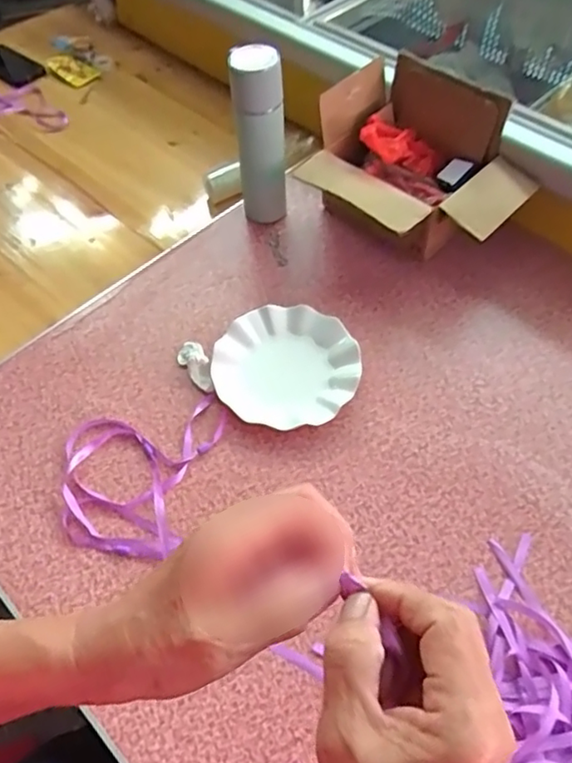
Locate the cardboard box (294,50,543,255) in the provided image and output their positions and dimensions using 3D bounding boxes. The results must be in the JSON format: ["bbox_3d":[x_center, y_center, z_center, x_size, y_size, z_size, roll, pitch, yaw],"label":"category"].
[{"bbox_3d":[0.174,-0.279,0.811,0.266,0.187,0.224,37,66,23],"label":"cardboard box"}]

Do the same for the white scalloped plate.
[{"bbox_3d":[-0.001,-0.019,0.747,0.178,0.026,0.173,-1,57,2],"label":"white scalloped plate"}]

